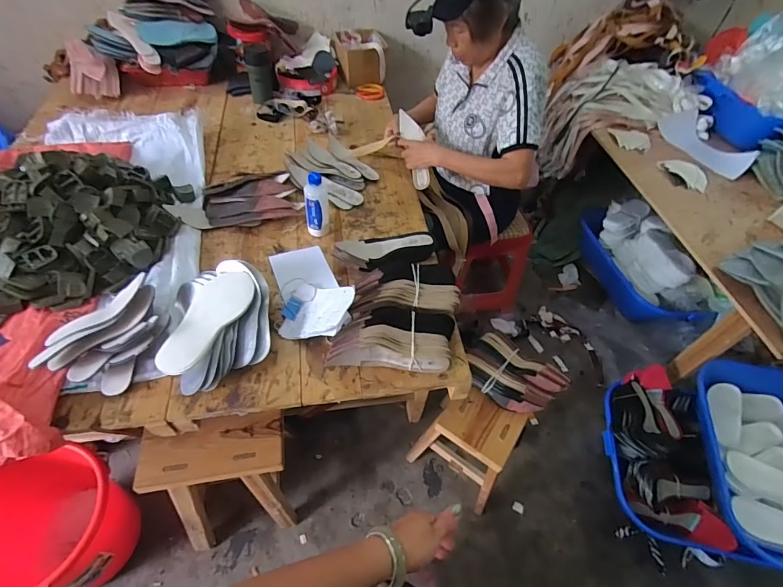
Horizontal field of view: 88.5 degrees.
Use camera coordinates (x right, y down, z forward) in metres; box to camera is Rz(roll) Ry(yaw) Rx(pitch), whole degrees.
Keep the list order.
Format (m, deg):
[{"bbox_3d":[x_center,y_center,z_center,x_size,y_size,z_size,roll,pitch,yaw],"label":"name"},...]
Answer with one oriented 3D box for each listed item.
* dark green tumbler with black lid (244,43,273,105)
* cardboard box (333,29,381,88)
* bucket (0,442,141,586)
[{"bbox_3d":[-0.461,-0.767,1.408,0.083,0.166,0.074,-9,53,-12],"label":"dark green tumbler with black lid"},{"bbox_3d":[-0.128,-0.928,1.573,0.167,0.166,0.171,-9,53,-12],"label":"cardboard box"},{"bbox_3d":[-0.879,0.624,1.052,0.330,0.360,0.338,3,52,-3],"label":"bucket"}]

